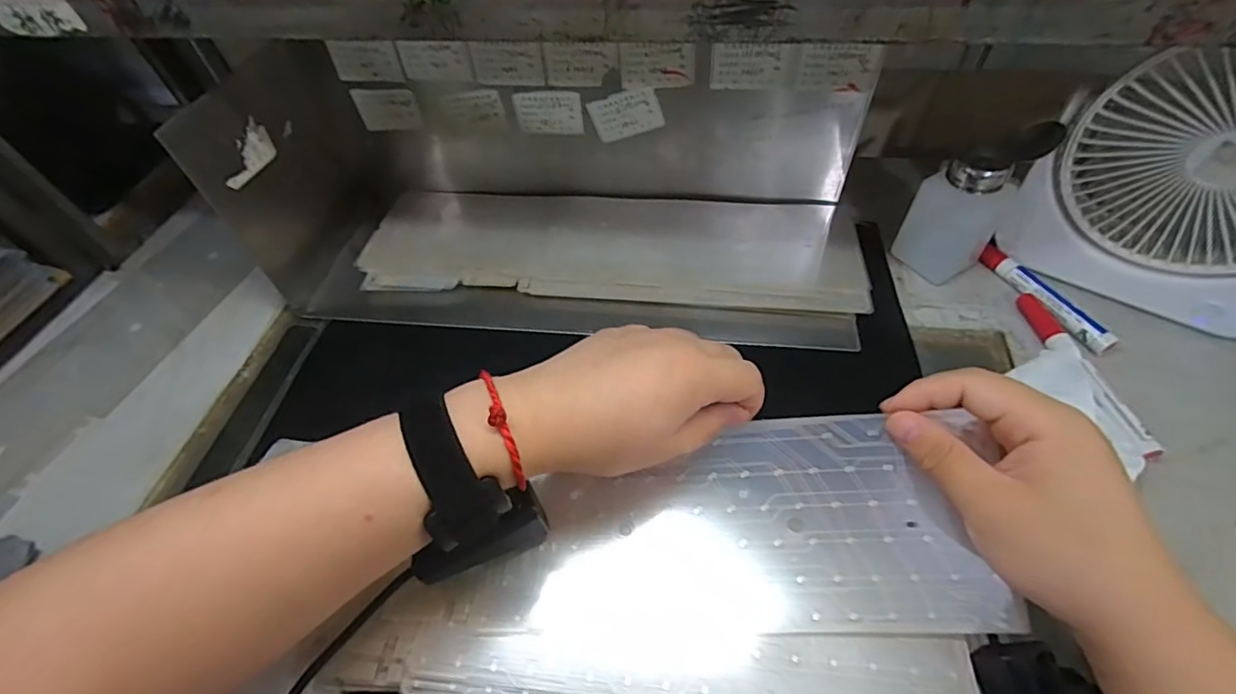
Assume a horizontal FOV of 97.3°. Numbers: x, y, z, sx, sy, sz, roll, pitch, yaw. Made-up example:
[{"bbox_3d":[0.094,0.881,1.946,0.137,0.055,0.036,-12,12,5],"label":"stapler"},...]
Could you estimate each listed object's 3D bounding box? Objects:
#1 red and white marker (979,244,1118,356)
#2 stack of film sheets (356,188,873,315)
[{"bbox_3d":[0.336,-0.040,0.433,0.016,0.017,0.116,-19,53,-10],"label":"red and white marker"},{"bbox_3d":[-0.012,-0.095,0.501,0.439,0.015,0.141,4,52,7],"label":"stack of film sheets"}]

